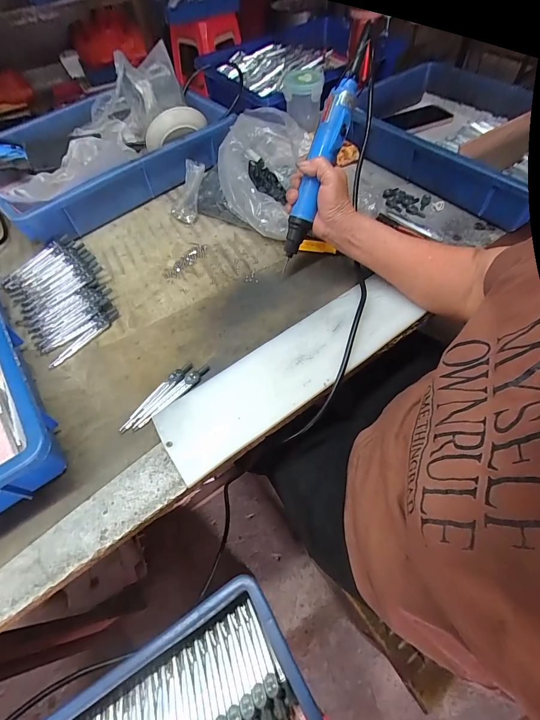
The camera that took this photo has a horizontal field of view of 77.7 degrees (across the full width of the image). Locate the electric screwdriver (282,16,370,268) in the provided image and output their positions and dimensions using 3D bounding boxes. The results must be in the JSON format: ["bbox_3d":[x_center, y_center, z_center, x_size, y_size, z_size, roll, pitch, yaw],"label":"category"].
[{"bbox_3d":[0.064,-0.246,0.415,0.029,0.256,0.029,30,26,20],"label":"electric screwdriver"}]

